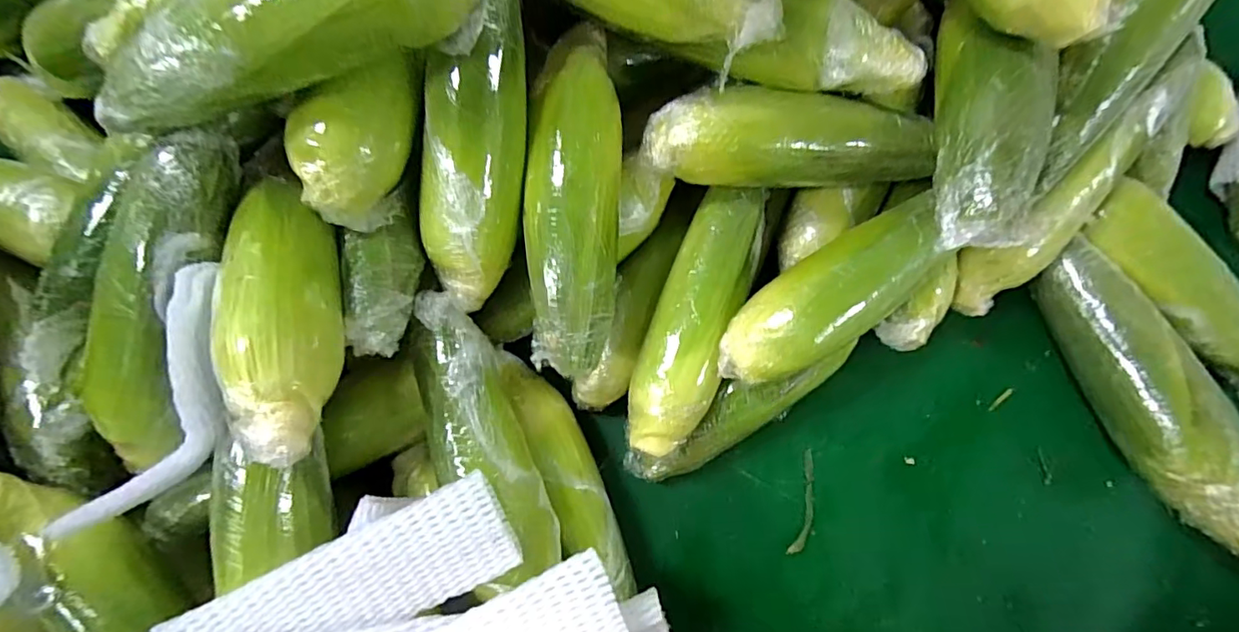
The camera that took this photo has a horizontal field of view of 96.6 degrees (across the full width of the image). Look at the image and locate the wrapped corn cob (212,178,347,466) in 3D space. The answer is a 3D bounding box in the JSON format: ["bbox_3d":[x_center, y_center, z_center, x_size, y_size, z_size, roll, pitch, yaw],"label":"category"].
[{"bbox_3d":[-0.182,-0.003,0.299,0.050,0.049,0.164,-15,65,-2],"label":"wrapped corn cob"}]

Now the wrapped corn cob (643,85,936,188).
[{"bbox_3d":[0.113,-0.115,0.371,0.188,0.051,0.058,0,77,1],"label":"wrapped corn cob"}]

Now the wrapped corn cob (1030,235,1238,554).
[{"bbox_3d":[0.401,0.059,0.418,0.063,0.074,0.247,-19,77,-3],"label":"wrapped corn cob"}]

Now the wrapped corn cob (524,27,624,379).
[{"bbox_3d":[-0.030,-0.069,0.356,0.059,0.088,0.209,2,77,2],"label":"wrapped corn cob"}]

